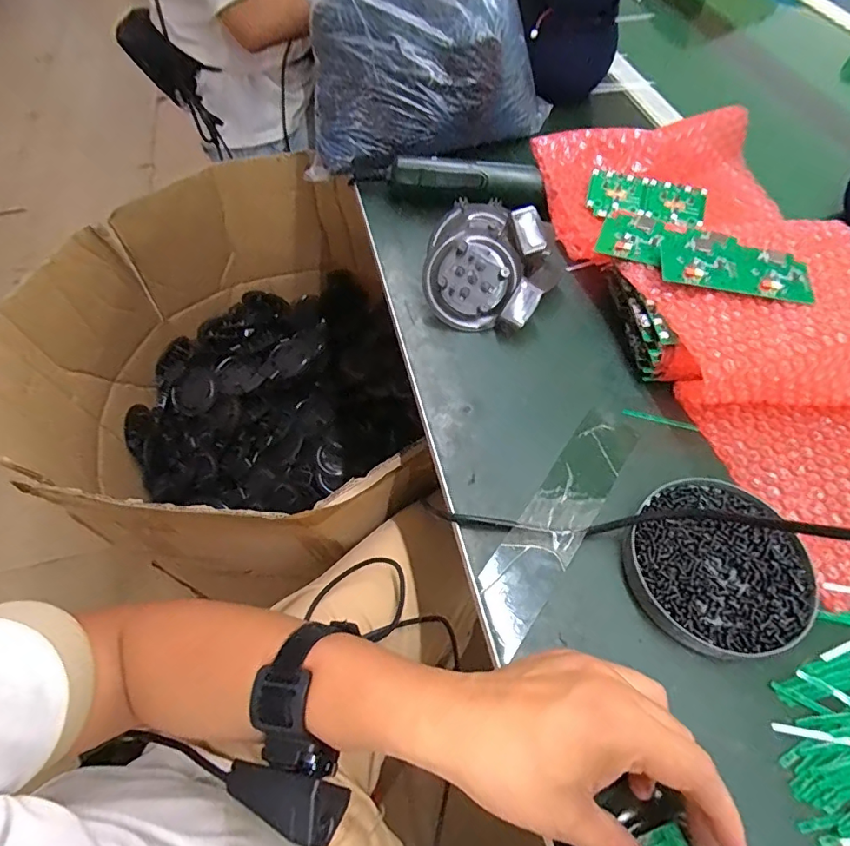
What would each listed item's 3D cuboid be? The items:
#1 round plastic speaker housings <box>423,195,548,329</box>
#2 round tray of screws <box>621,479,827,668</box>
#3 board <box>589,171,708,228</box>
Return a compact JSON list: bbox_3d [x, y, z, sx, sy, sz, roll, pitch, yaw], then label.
[{"bbox_3d":[0.056,-0.147,0.449,0.103,0.061,0.111,0,59,0],"label":"round plastic speaker housings"},{"bbox_3d":[0.194,0.094,0.326,0.108,0.020,0.115,0,59,0],"label":"round tray of screws"},{"bbox_3d":[0.224,-0.225,0.495,0.113,0.004,0.049,10,80,2],"label":"board"}]

